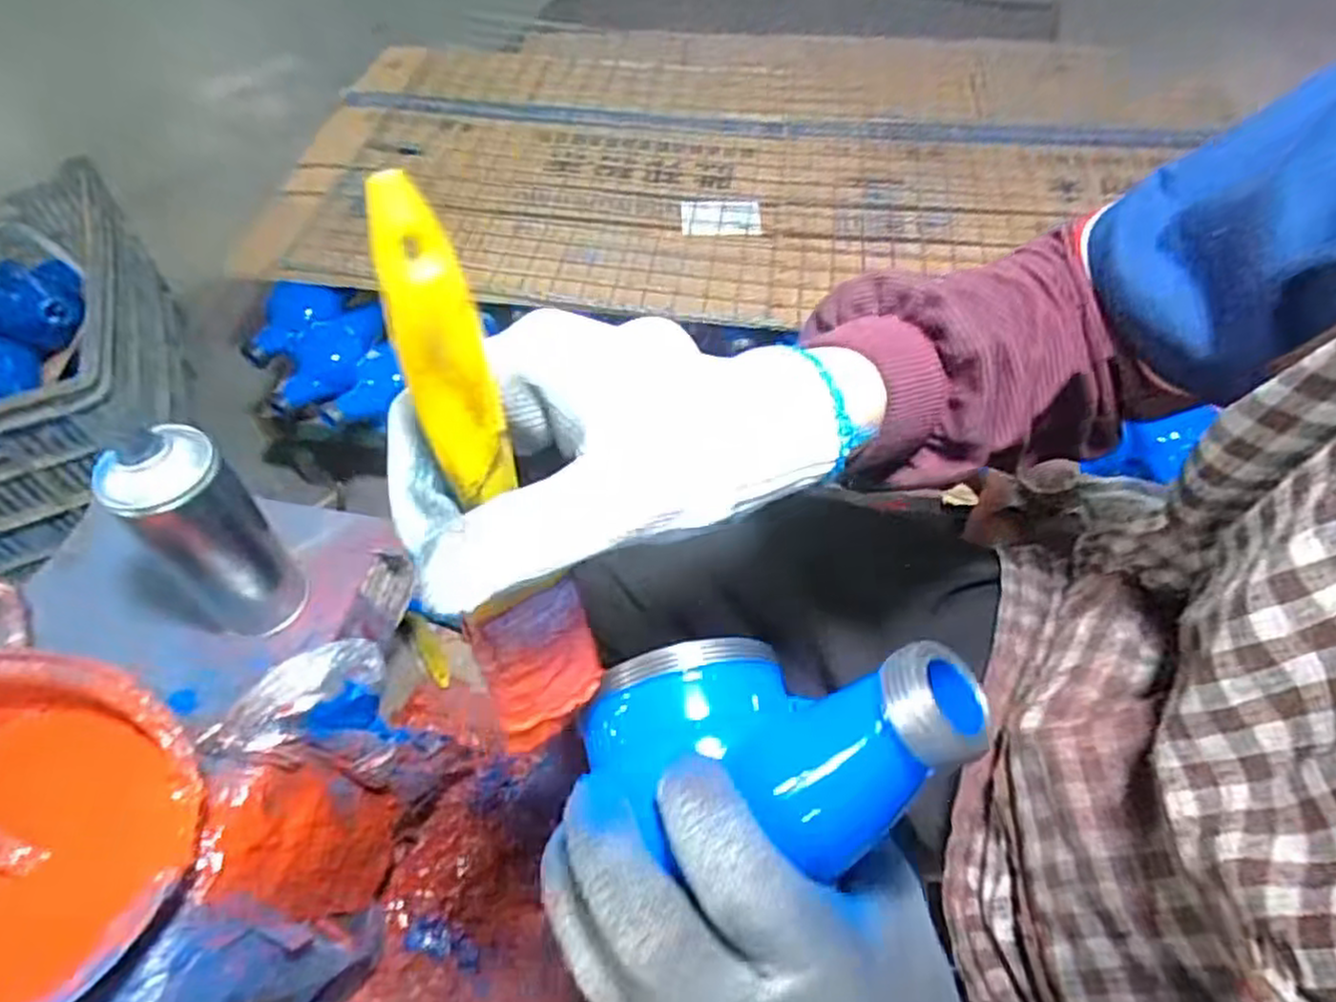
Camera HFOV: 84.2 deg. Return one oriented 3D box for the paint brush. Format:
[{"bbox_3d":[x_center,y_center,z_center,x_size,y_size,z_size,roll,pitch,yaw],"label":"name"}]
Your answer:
[{"bbox_3d":[-0.046,0.004,0.198,0.033,0.170,0.011,-15,36,-10],"label":"paint brush"}]

